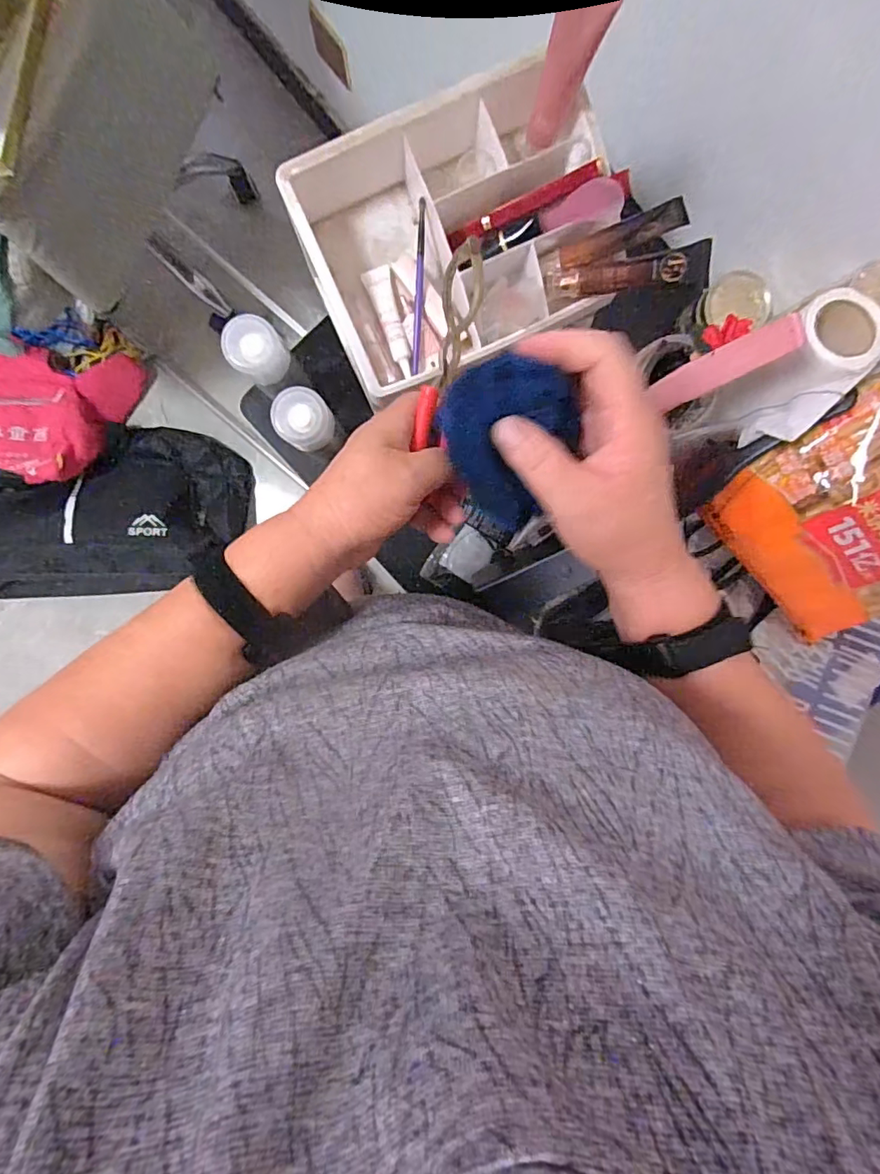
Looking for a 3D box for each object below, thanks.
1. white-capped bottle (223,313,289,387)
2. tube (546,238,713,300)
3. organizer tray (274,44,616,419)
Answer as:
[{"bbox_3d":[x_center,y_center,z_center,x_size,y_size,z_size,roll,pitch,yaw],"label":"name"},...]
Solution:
[{"bbox_3d":[-0.150,-0.194,0.428,0.042,0.043,0.043,0,97,-2],"label":"white-capped bottle"},{"bbox_3d":[0.146,-0.247,0.412,0.120,0.018,0.026,2,97,19],"label":"tube"},{"bbox_3d":[0.012,-0.276,0.411,0.220,0.064,0.176,-24,97,1],"label":"organizer tray"}]

